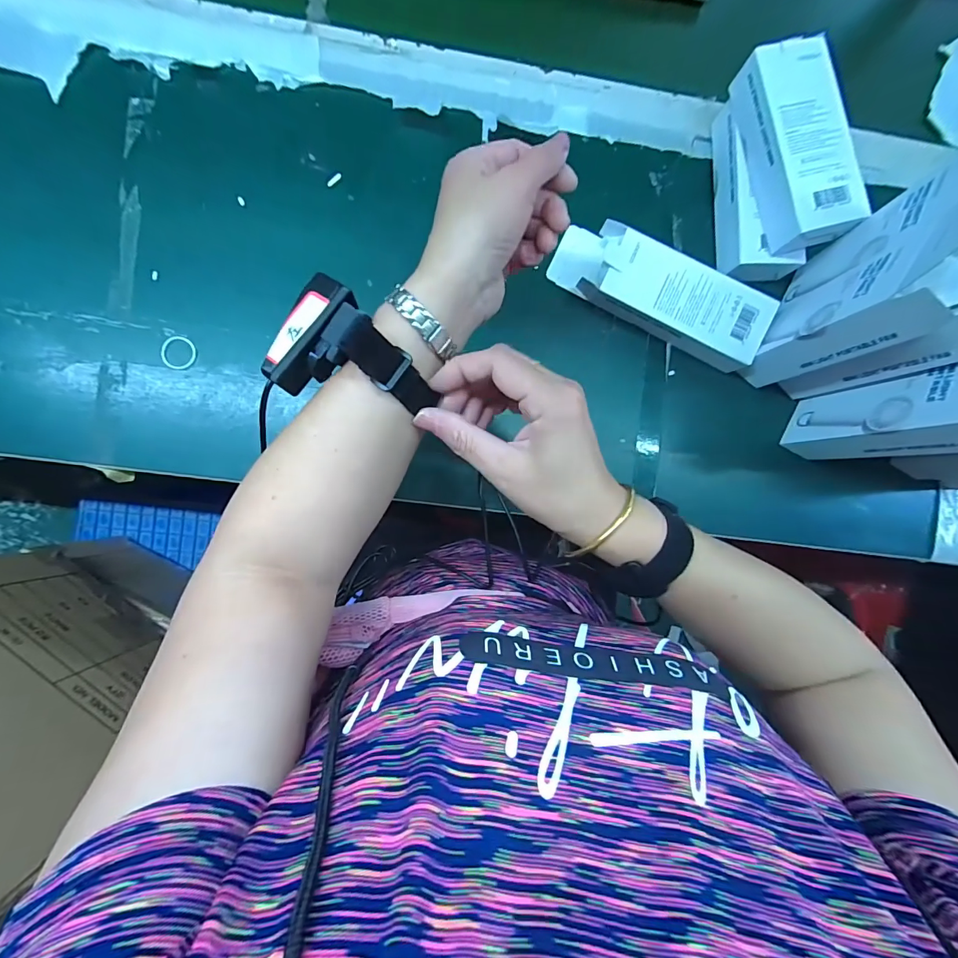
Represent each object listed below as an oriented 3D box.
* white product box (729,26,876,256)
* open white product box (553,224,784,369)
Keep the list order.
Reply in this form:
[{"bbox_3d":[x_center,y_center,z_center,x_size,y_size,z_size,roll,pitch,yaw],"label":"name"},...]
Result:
[{"bbox_3d":[0.284,-0.294,0.376,0.071,0.038,0.168,-16,90,-5],"label":"white product box"},{"bbox_3d":[0.173,-0.180,0.409,0.209,0.041,0.076,26,88,-4],"label":"open white product box"}]

